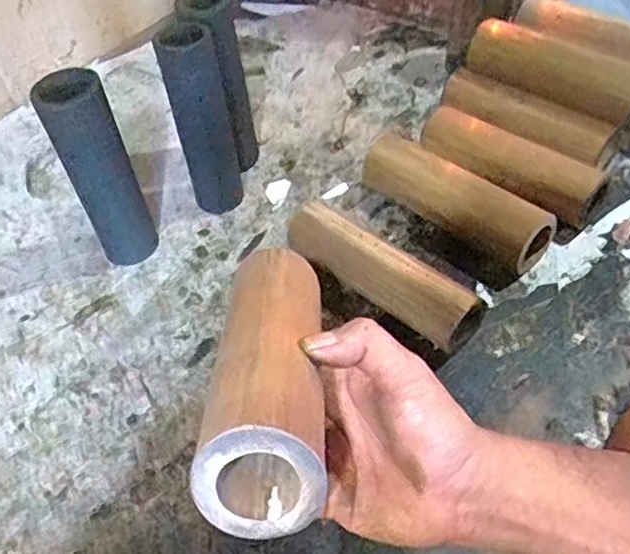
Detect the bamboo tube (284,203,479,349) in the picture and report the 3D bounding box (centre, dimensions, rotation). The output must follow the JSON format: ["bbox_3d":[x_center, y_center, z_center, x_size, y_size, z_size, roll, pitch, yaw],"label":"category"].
[{"bbox_3d":[0.055,-0.001,0.542,0.178,0.054,0.051,30,58,31],"label":"bamboo tube"}]

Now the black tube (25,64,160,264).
[{"bbox_3d":[-0.181,-0.082,0.555,0.055,0.182,0.048,-22,49,-13],"label":"black tube"}]

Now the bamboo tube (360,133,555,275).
[{"bbox_3d":[0.125,-0.067,0.593,0.186,0.056,0.049,31,58,29],"label":"bamboo tube"}]

